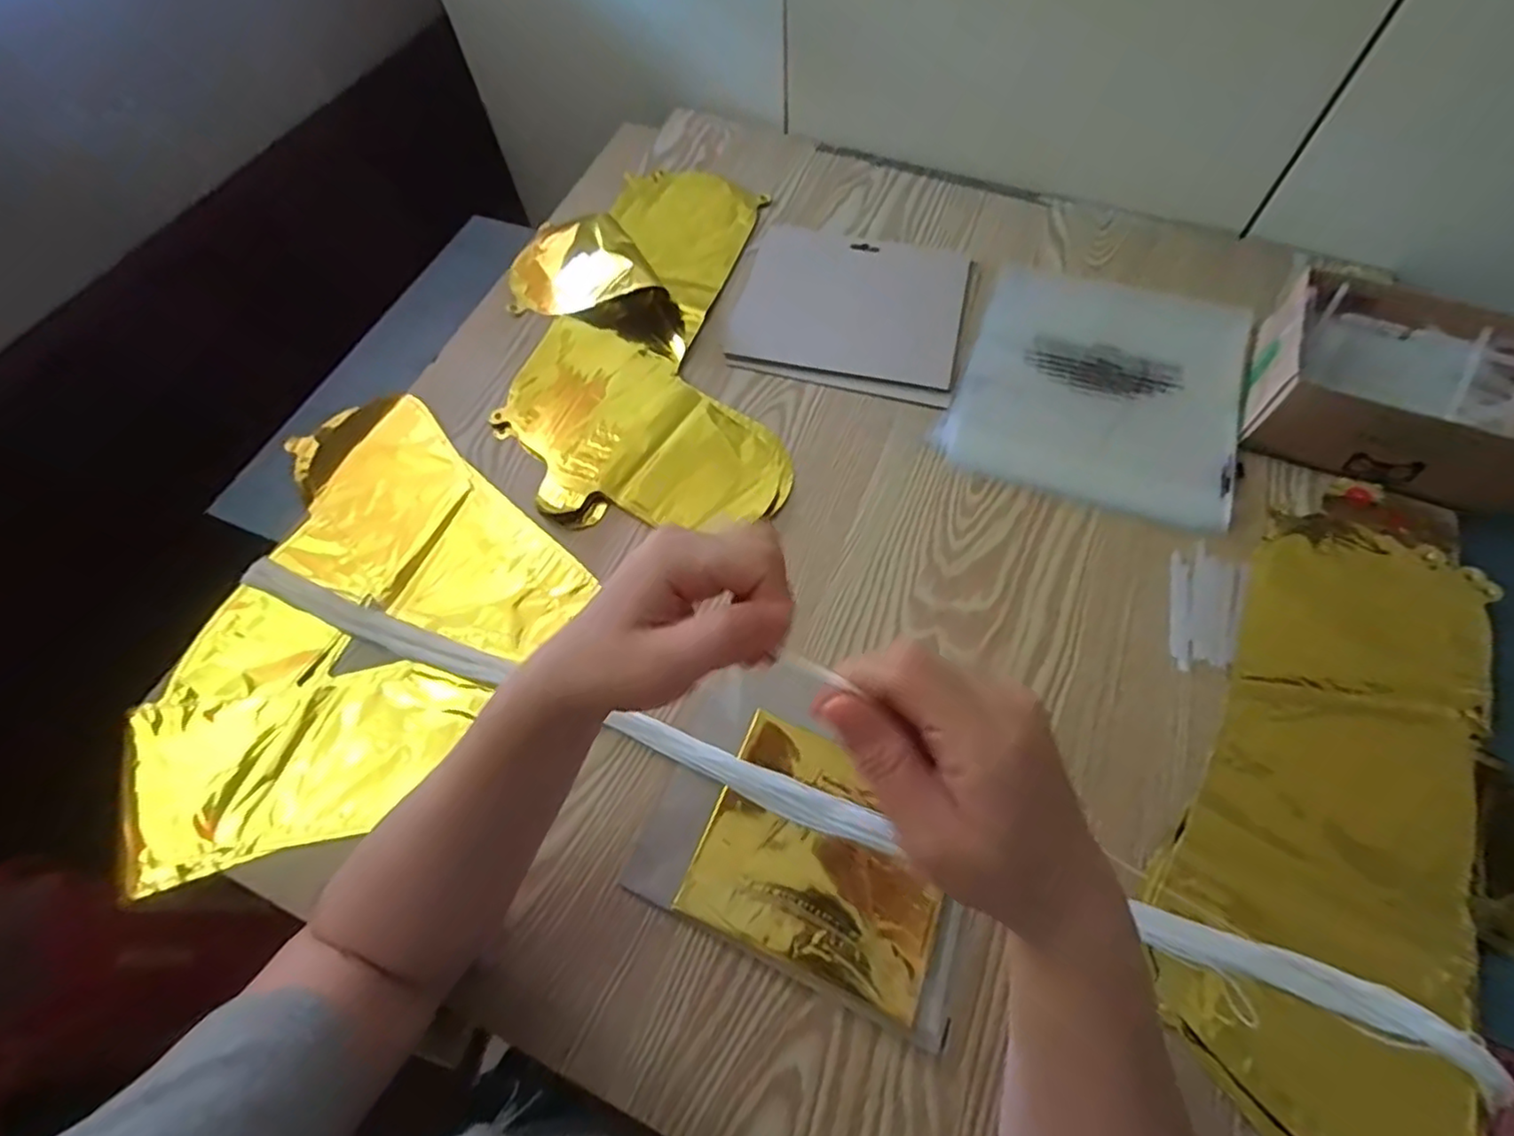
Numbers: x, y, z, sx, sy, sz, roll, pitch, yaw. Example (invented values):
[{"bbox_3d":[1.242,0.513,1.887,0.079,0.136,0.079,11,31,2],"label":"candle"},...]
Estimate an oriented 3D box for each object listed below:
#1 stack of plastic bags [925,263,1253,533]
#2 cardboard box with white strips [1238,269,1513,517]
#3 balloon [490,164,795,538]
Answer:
[{"bbox_3d":[0.277,-0.153,0.534,0.206,0.008,0.236,19,65,12],"label":"stack of plastic bags"},{"bbox_3d":[0.465,-0.131,0.472,0.185,0.065,0.140,23,67,14],"label":"cardboard box with white strips"},{"bbox_3d":[-0.104,-0.215,0.574,0.227,0.024,0.394,-4,63,1],"label":"balloon"}]

